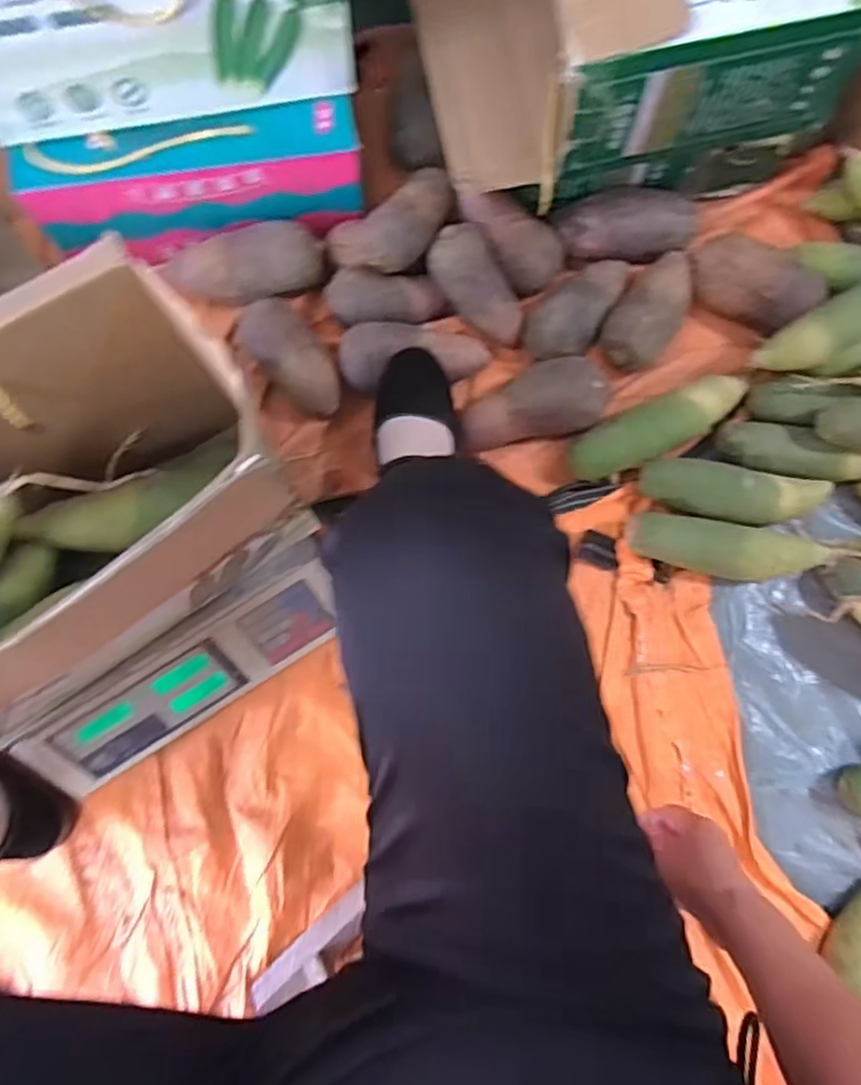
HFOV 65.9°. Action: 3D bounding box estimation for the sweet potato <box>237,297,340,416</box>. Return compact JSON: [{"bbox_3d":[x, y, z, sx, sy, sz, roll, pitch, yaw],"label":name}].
[{"bbox_3d":[-0.144,-0.194,0.721,0.071,0.067,0.123,-34,81,0],"label":"sweet potato"}]

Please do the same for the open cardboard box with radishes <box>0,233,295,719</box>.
[{"bbox_3d":[-0.275,0.000,0.445,0.359,0.227,0.170,-32,85,-1],"label":"open cardboard box with radishes"}]

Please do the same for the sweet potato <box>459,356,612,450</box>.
[{"bbox_3d":[0.111,-0.148,0.709,0.159,0.058,0.073,-15,82,3],"label":"sweet potato"}]

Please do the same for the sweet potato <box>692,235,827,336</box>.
[{"bbox_3d":[0.362,-0.290,0.734,0.142,0.055,0.080,24,86,8],"label":"sweet potato"}]

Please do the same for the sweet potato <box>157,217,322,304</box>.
[{"bbox_3d":[-0.199,-0.293,0.712,0.161,0.058,0.065,-17,82,3],"label":"sweet potato"}]

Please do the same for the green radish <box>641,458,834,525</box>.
[{"bbox_3d":[0.328,-0.051,0.700,0.205,0.048,0.059,7,84,6],"label":"green radish"}]

